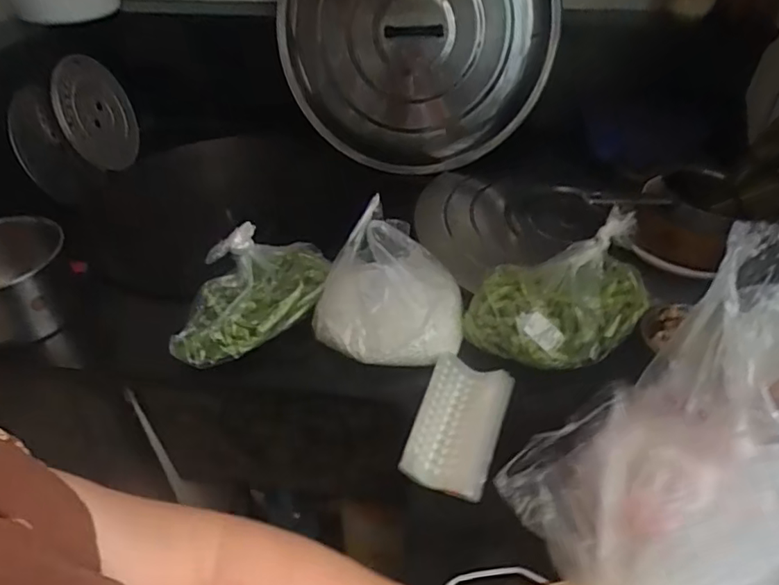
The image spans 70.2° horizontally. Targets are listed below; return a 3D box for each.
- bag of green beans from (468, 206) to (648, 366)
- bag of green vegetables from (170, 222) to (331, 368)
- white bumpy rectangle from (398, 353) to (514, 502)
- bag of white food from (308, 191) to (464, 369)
[{"bbox_3d":[0.230,-0.009,0.726,0.222,0.177,0.145,-24,46,-25],"label":"bag of green beans"},{"bbox_3d":[-0.188,-0.009,0.749,0.230,0.147,0.101,-20,44,-21],"label":"bag of green vegetables"},{"bbox_3d":[0.085,0.152,0.661,0.094,0.044,0.180,14,43,16],"label":"white bumpy rectangle"},{"bbox_3d":[0.000,-0.017,0.722,0.193,0.172,0.136,7,41,9],"label":"bag of white food"}]

